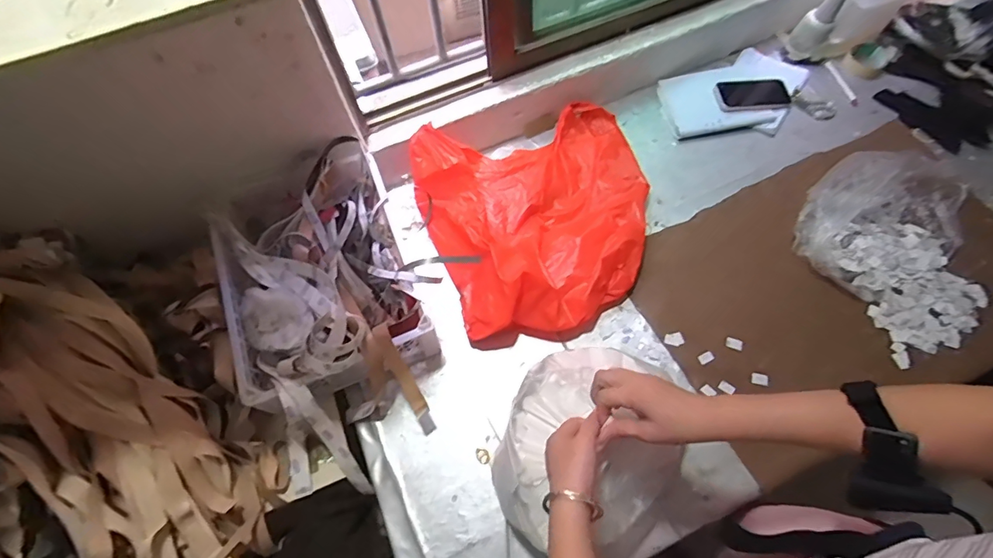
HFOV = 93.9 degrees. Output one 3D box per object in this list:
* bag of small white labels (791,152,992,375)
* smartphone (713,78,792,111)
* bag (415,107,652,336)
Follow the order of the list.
[{"bbox_3d":[0.727,-0.074,0.812,0.324,0.091,0.338,-31,66,-11],"label":"bag of small white labels"},{"bbox_3d":[0.553,-0.401,1.001,0.153,0.009,0.070,-5,79,2],"label":"smartphone"},{"bbox_3d":[0.102,-0.129,0.863,0.447,0.109,0.427,-22,65,-7],"label":"bag"}]

